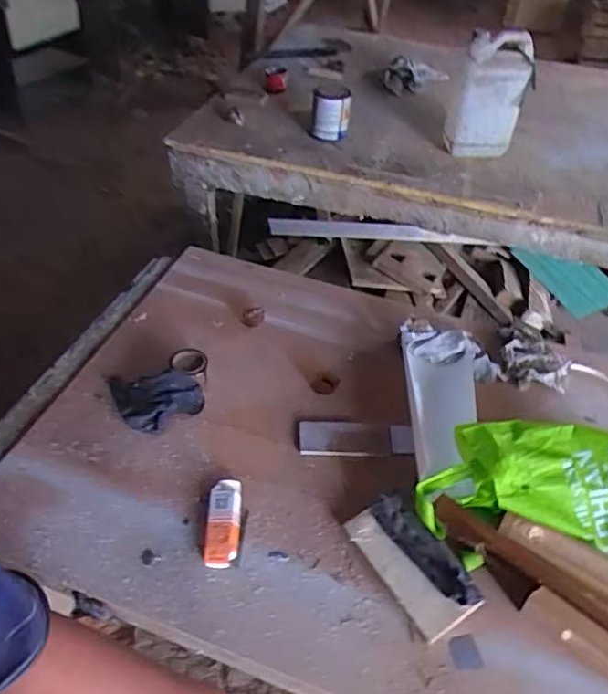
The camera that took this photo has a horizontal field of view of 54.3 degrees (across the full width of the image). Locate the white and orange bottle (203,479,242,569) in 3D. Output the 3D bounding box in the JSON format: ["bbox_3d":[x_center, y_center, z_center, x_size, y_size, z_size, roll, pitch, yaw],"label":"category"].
[{"bbox_3d":[-0.128,0.277,0.939,0.053,0.020,0.140,3,46,-1],"label":"white and orange bottle"}]

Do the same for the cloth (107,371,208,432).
[{"bbox_3d":[-0.278,0.085,1.119,0.149,0.061,0.142,-17,49,-20],"label":"cloth"}]

